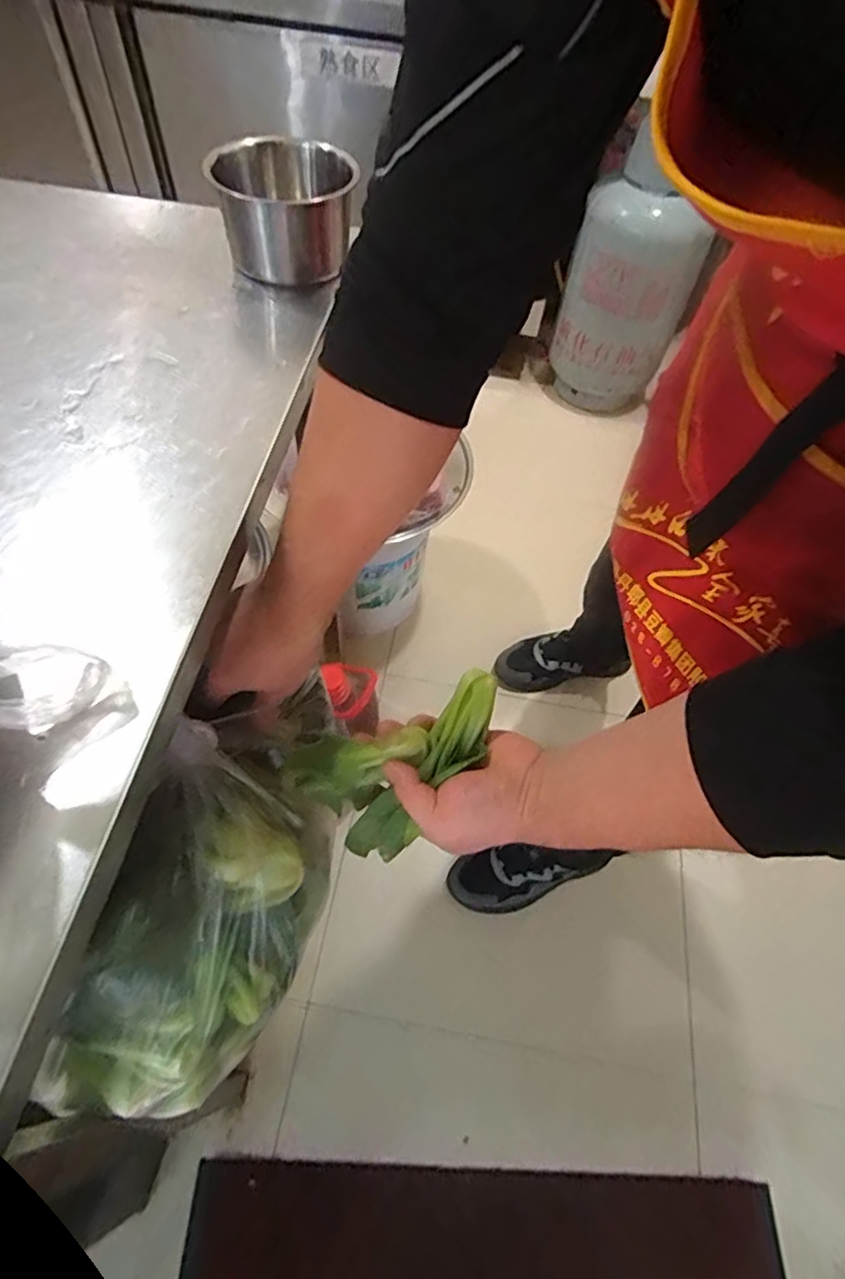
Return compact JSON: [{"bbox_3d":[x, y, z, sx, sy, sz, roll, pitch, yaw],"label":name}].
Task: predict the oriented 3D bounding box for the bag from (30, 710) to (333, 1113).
[{"bbox_3d":[-0.152,0.211,0.462,0.113,0.153,0.240,9,55,4],"label":"bag"}]

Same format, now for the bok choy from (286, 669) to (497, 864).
[{"bbox_3d":[-0.010,0.088,0.462,0.162,0.041,0.102,-36,60,6],"label":"bok choy"}]

